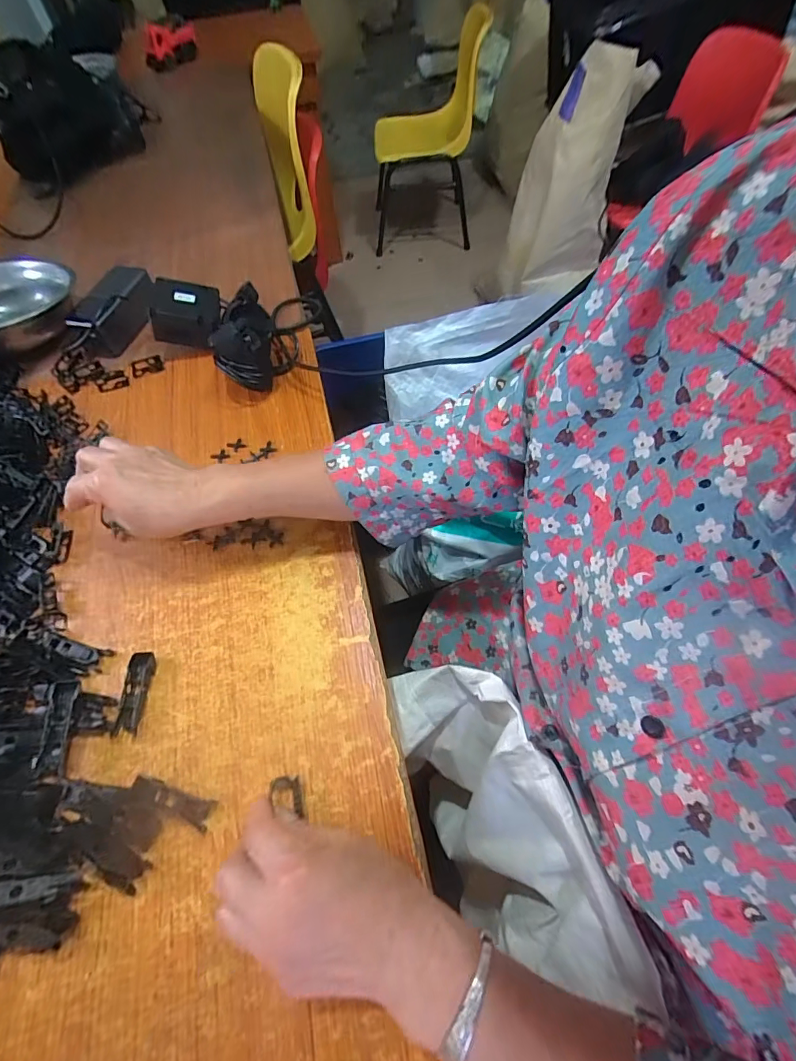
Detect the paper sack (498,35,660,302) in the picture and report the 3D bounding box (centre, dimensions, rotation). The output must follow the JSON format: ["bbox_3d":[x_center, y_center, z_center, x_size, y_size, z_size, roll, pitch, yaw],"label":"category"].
[{"bbox_3d":[0.448,-0.917,1.213,0.266,0.491,0.199,10,60,9],"label":"paper sack"}]

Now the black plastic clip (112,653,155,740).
[{"bbox_3d":[-0.223,0.136,0.381,0.019,0.010,0.066,-1,59,4],"label":"black plastic clip"}]

